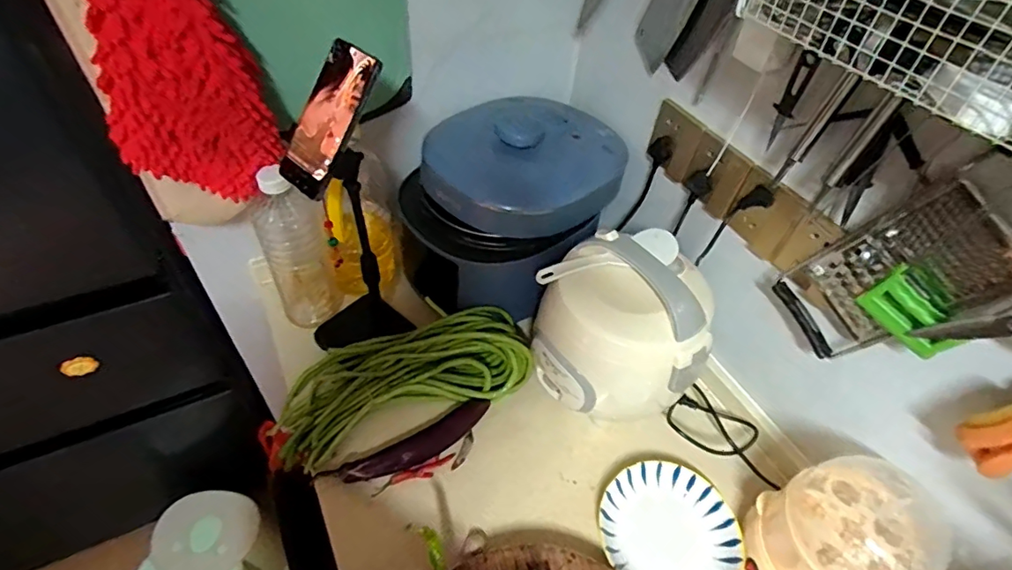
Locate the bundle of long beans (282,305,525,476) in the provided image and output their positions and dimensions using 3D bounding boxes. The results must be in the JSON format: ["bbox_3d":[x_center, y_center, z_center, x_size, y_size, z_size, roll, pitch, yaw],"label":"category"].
[{"bbox_3d":[-0.144,0.126,0.727,0.345,0.094,0.143,-18,52,-20],"label":"bundle of long beans"}]

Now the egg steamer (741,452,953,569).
[{"bbox_3d":[0.369,0.278,0.562,0.140,0.169,0.142,3,48,-3],"label":"egg steamer"}]

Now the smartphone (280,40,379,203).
[{"bbox_3d":[-0.192,-0.177,0.552,0.077,0.159,0.016,34,12,22],"label":"smartphone"}]

